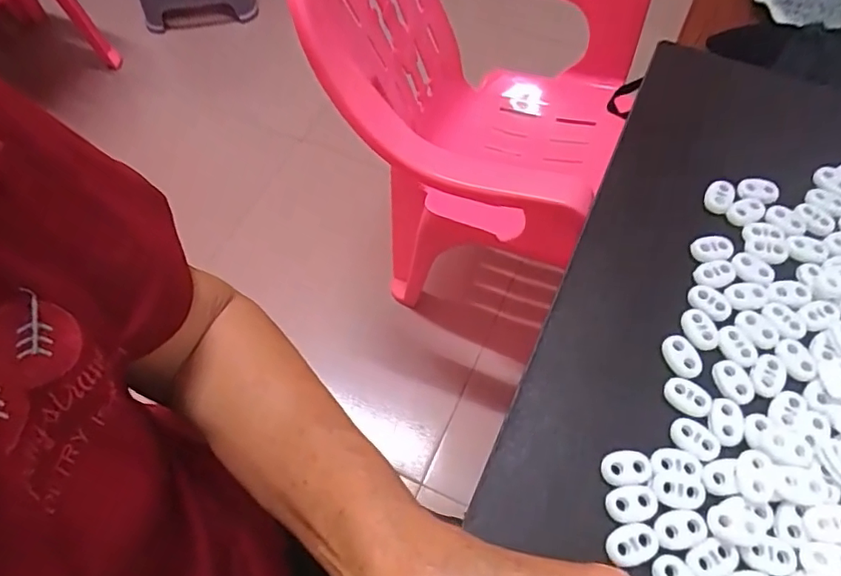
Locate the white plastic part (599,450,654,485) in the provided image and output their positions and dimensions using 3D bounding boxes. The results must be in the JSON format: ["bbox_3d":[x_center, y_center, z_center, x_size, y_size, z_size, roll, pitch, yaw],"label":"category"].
[{"bbox_3d":[0.094,0.082,0.258,0.022,0.004,0.015,-3,60,0],"label":"white plastic part"}]

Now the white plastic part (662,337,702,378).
[{"bbox_3d":[0.133,0.034,0.285,0.017,0.004,0.022,-13,61,-6],"label":"white plastic part"}]

